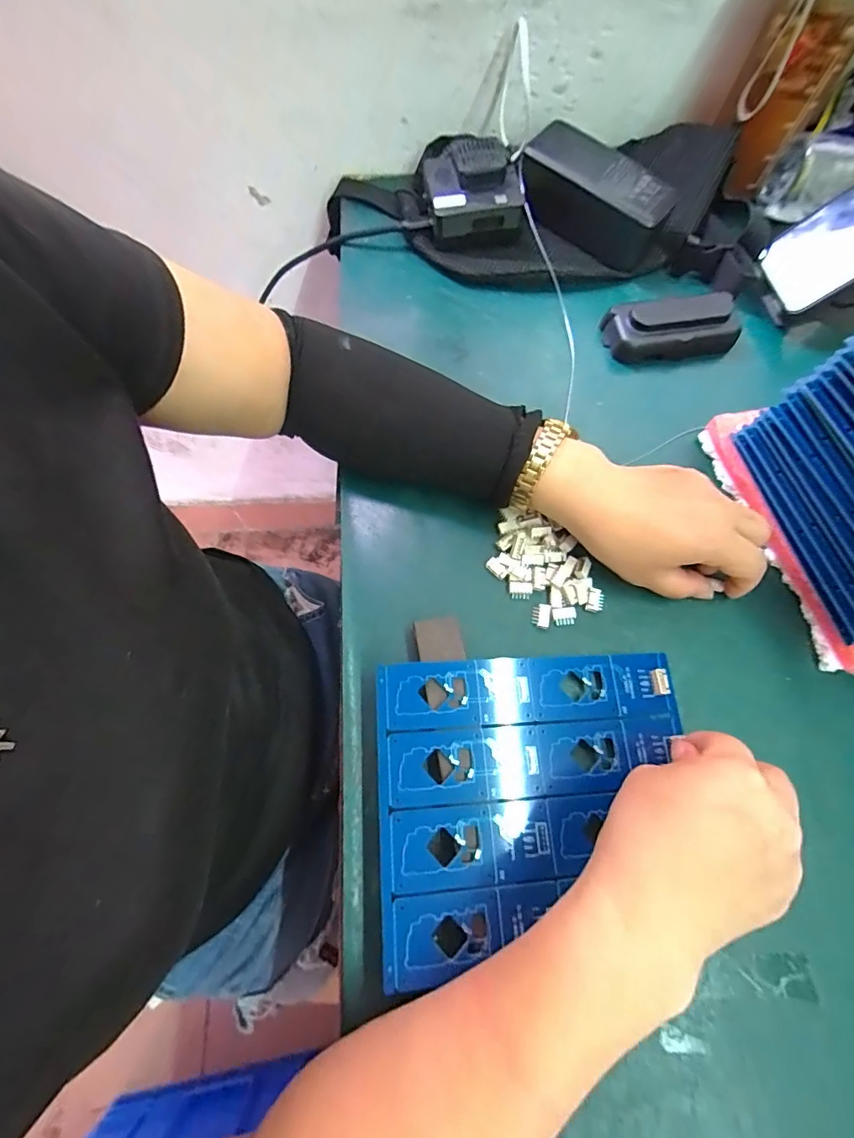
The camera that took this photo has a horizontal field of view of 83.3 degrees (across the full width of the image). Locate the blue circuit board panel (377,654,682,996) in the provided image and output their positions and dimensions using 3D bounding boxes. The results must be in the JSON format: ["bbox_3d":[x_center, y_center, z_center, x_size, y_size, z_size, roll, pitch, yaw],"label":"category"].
[{"bbox_3d":[0.065,0.129,0.277,0.181,0.004,0.151,0,70,-9],"label":"blue circuit board panel"}]

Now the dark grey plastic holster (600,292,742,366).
[{"bbox_3d":[0.202,-0.195,0.389,0.107,0.034,0.042,-3,70,-2],"label":"dark grey plastic holster"}]

